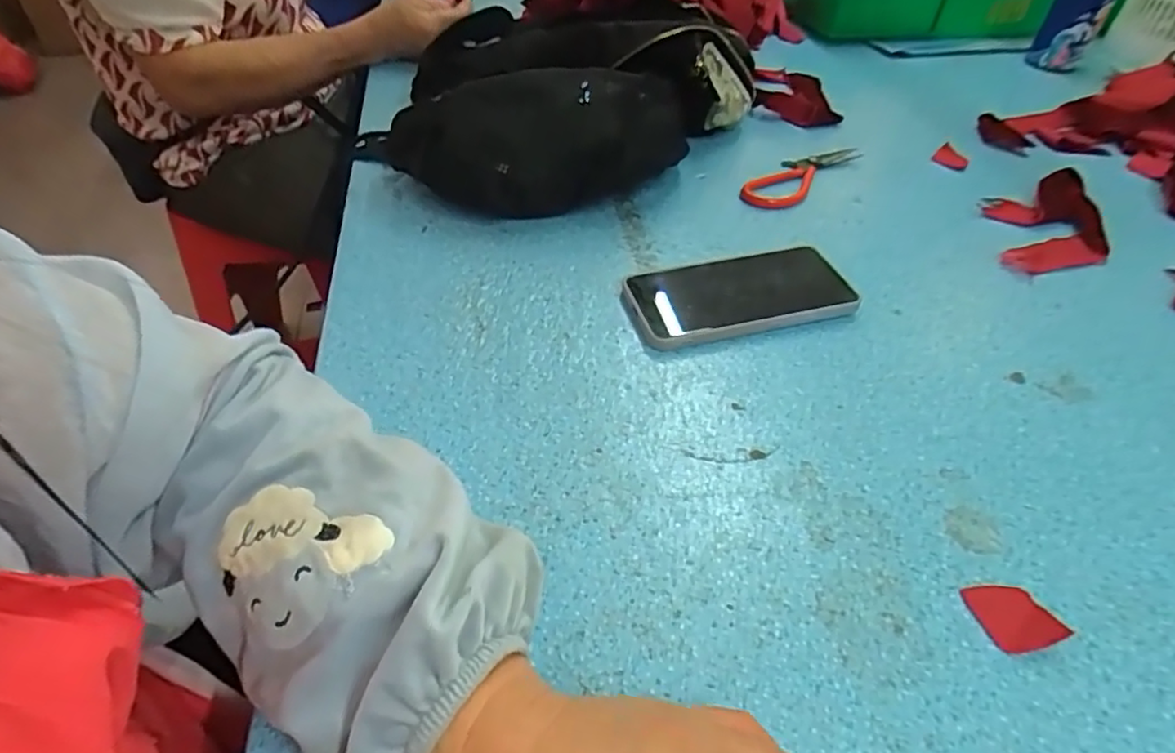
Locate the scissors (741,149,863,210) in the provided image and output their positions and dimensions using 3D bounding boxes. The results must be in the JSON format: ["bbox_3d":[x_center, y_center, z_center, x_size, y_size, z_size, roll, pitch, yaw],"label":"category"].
[{"bbox_3d":[0.206,-0.198,0.612,0.048,0.006,0.158,35,55,28],"label":"scissors"}]

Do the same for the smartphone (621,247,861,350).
[{"bbox_3d":[0.112,-0.061,0.472,0.161,0.015,0.077,-11,47,-12],"label":"smartphone"}]

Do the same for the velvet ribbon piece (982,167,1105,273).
[{"bbox_3d":[0.407,-0.141,0.559,0.094,0.019,0.148,9,47,7],"label":"velvet ribbon piece"}]

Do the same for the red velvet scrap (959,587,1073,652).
[{"bbox_3d":[0.207,0.115,0.306,0.031,0.009,0.035,-12,48,-12],"label":"red velvet scrap"}]

